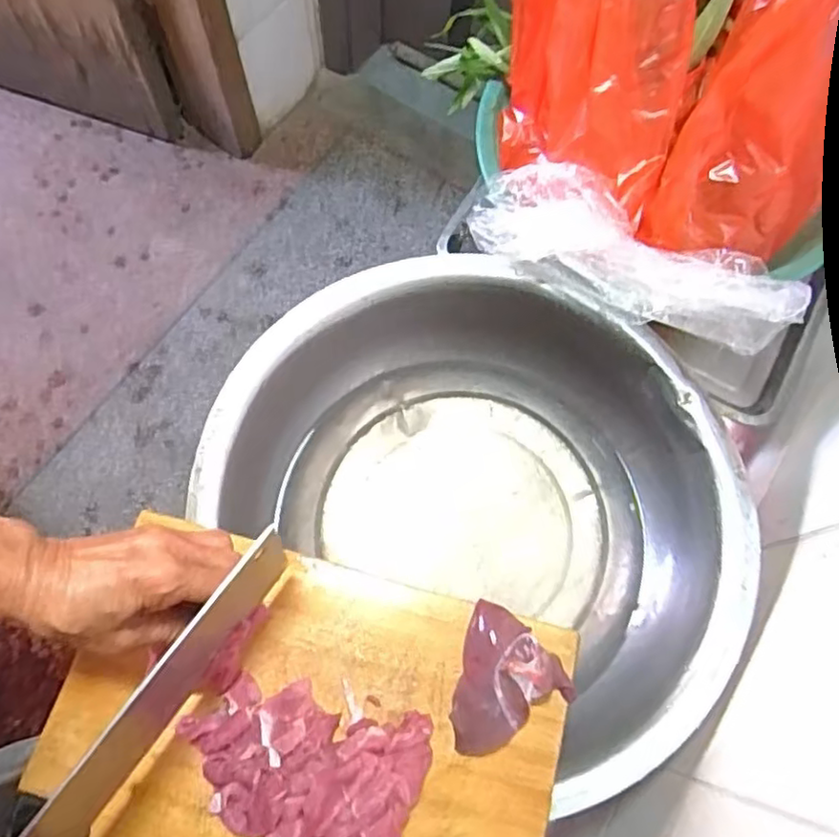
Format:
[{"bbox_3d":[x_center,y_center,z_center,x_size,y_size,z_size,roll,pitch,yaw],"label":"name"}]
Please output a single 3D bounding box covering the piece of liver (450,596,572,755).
[{"bbox_3d":[0.050,0.171,0.442,0.082,0.029,0.080,-30,73,-12],"label":"piece of liver"}]

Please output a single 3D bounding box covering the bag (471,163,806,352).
[{"bbox_3d":[0.181,-0.133,0.570,0.288,0.052,0.099,24,71,7],"label":"bag"}]

